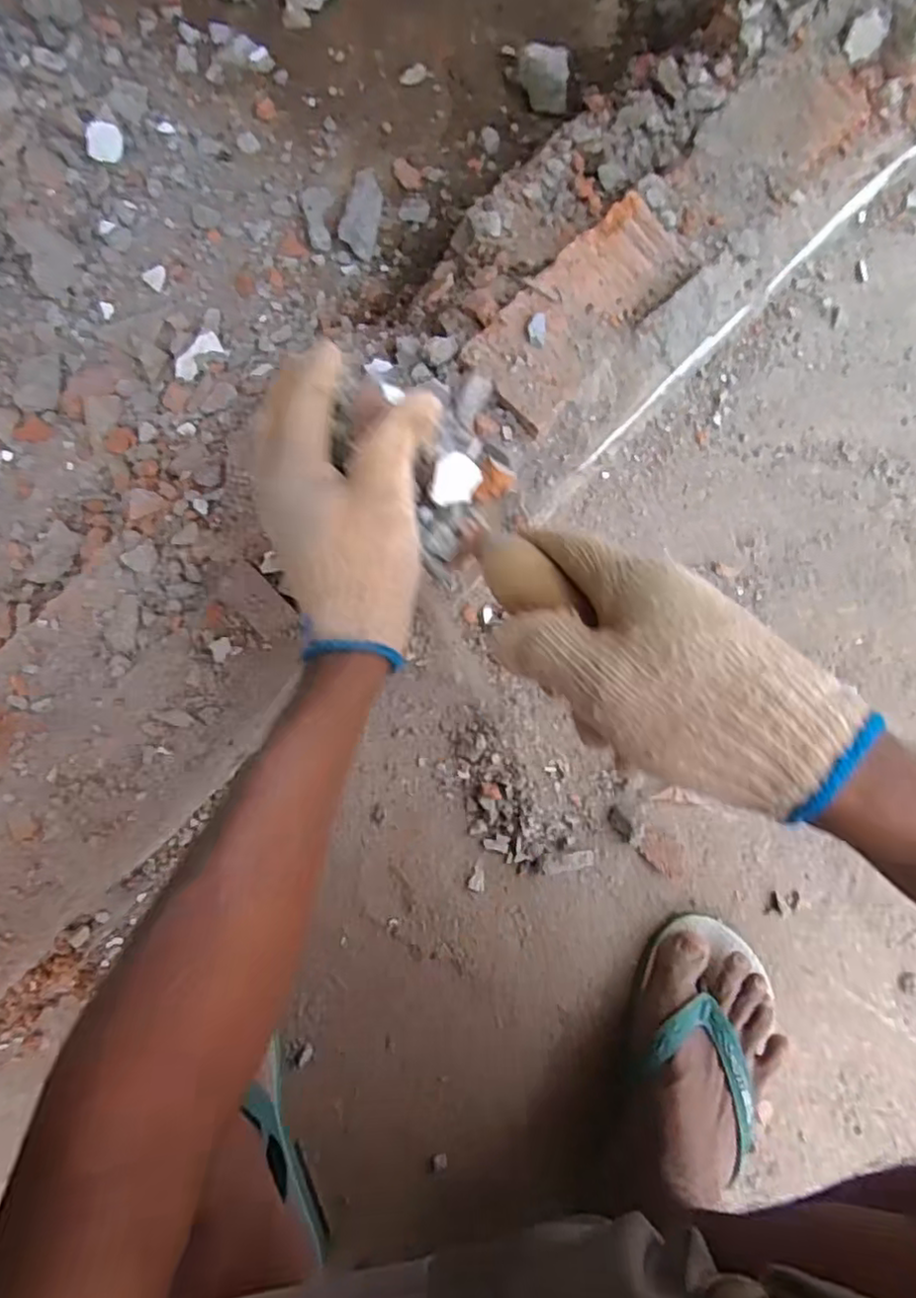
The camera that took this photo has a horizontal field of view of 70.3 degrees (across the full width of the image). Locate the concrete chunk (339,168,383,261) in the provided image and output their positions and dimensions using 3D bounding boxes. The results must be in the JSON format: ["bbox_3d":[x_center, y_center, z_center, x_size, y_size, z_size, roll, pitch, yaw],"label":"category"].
[{"bbox_3d":[-0.091,-0.427,0.631,0.036,0.019,0.094,11,81,1],"label":"concrete chunk"}]

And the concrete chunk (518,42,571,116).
[{"bbox_3d":[0.083,-0.554,0.631,0.048,0.033,0.055,5,81,0],"label":"concrete chunk"}]

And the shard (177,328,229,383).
[{"bbox_3d":[-0.239,-0.269,0.600,0.028,0.019,0.052,43,83,6],"label":"shard"}]

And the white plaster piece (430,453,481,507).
[{"bbox_3d":[-0.002,-0.090,0.350,0.025,0.004,0.029,32,87,-21],"label":"white plaster piece"}]

